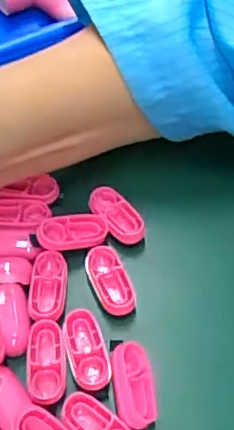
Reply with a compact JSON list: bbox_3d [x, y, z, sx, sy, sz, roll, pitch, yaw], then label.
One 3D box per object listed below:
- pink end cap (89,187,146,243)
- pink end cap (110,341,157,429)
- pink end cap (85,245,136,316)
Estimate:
[{"bbox_3d":[-0.001,0.000,0.281,0.015,0.006,0.034,-36,62,-20],"label":"pink end cap"},{"bbox_3d":[0.006,0.068,0.232,0.016,0.005,0.034,-7,56,-3],"label":"pink end cap"},{"bbox_3d":[-0.003,0.029,0.261,0.016,0.007,0.034,-23,58,-13],"label":"pink end cap"}]

